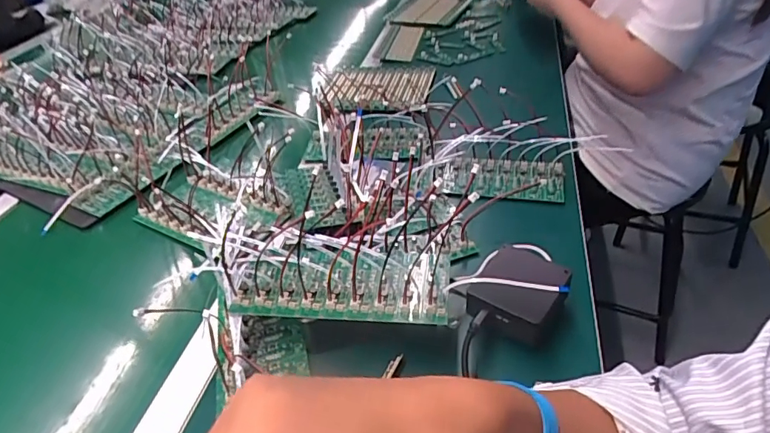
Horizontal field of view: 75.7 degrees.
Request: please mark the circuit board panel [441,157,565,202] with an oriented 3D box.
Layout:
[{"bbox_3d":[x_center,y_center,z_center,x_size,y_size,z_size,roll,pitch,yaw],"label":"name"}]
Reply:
[{"bbox_3d":[0.156,-0.050,0.658,0.156,0.022,0.071,4,39,14],"label":"circuit board panel"}]

